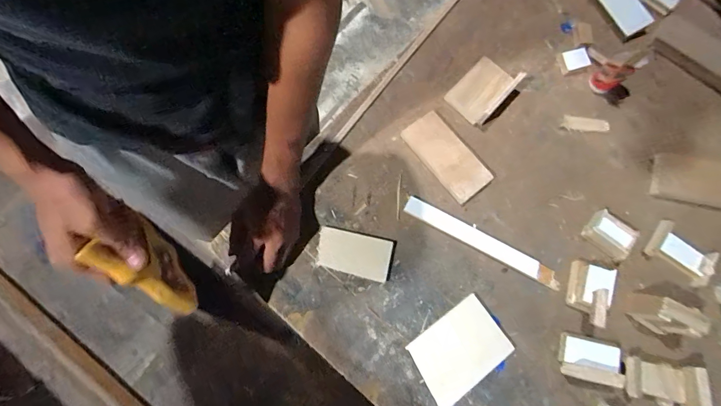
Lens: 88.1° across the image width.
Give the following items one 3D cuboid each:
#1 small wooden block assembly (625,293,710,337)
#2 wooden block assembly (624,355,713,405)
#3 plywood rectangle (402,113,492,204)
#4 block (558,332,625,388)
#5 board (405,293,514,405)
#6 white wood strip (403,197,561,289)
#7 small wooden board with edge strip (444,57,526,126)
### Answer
[{"bbox_3d":[0.440,0.162,0.542,0.068,0.073,0.034,25,74,2],"label":"small wooden block assembly"},{"bbox_3d":[0.432,0.258,0.532,0.105,0.035,0.058,11,74,-2],"label":"wooden block assembly"},{"bbox_3d":[0.141,-0.078,0.619,0.072,0.012,0.155,-34,80,-12],"label":"plywood rectangle"},{"bbox_3d":[0.334,0.226,0.541,0.081,0.030,0.059,13,74,-1],"label":"block"},{"bbox_3d":[0.144,0.215,0.546,0.137,0.009,0.097,-34,80,-12],"label":"board"},{"bbox_3d":[0.193,0.061,0.593,0.261,0.008,0.029,29,75,3],"label":"white wood strip"},{"bbox_3d":[0.210,-0.196,0.644,0.078,0.031,0.110,43,76,7],"label":"small wooden board with edge strip"}]

